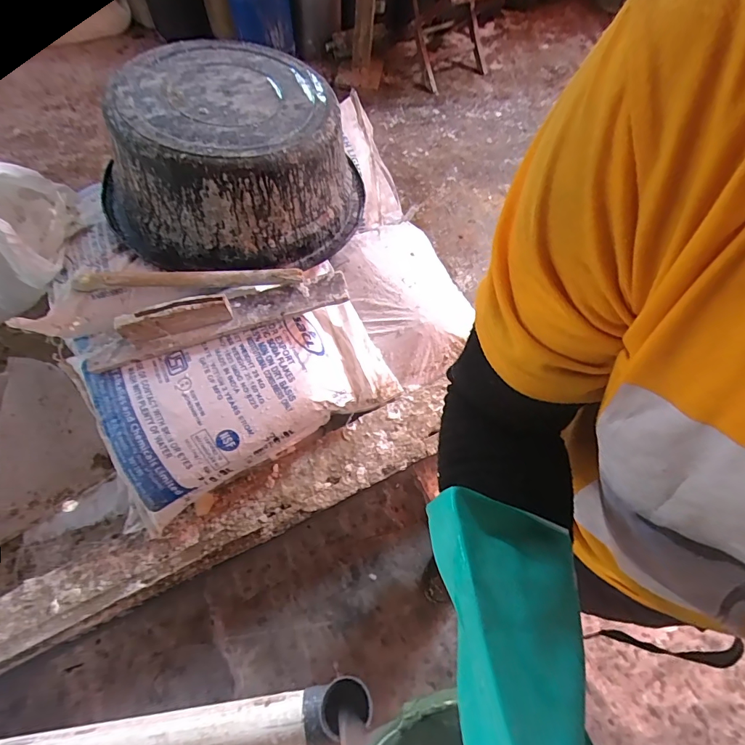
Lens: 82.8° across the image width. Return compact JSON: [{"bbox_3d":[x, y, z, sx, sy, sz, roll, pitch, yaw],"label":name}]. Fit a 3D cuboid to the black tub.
[{"bbox_3d":[-0.356,-0.530,1.067,0.647,0.305,0.493,0,64,-3],"label":"black tub"}]

